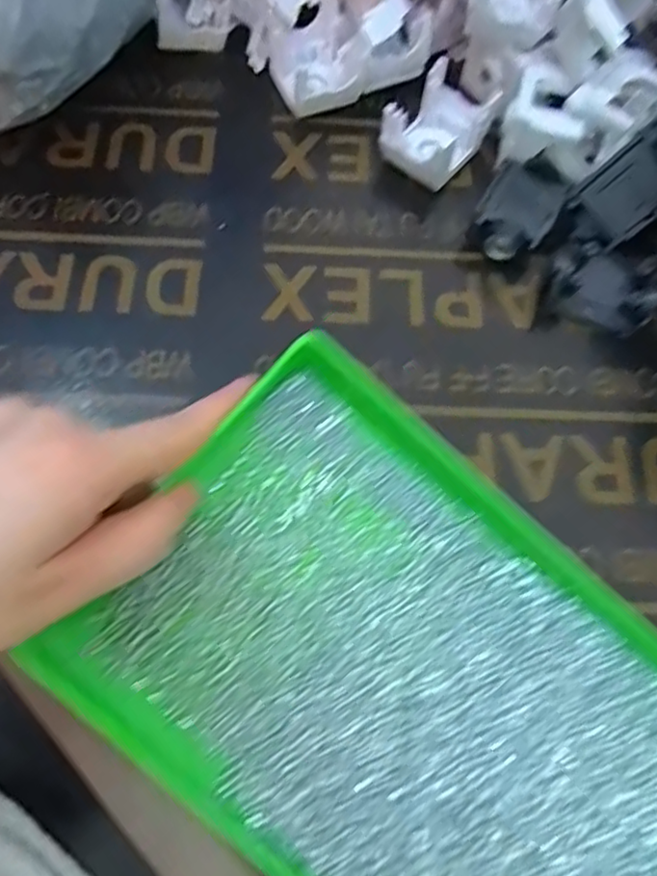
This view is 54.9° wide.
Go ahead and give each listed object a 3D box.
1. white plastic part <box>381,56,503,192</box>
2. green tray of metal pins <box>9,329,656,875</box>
[{"bbox_3d":[0.064,-0.182,0.375,0.046,0.039,0.061,39,72,11],"label":"white plastic part"},{"bbox_3d":[0.038,0.094,0.232,0.238,0.027,0.160,40,73,1],"label":"green tray of metal pins"}]

